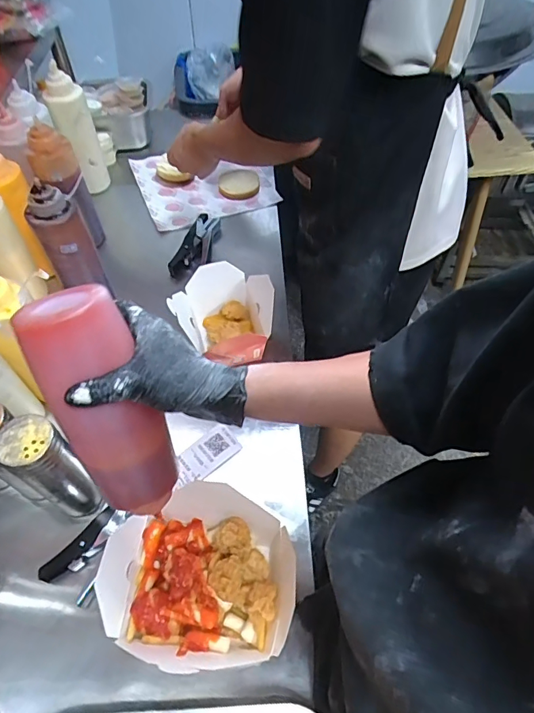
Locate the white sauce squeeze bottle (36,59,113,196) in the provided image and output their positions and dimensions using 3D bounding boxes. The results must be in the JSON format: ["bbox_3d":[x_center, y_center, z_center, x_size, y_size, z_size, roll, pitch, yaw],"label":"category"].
[{"bbox_3d":[-0.411,-0.485,0.994,0.078,0.237,0.075,-17,57,-12],"label":"white sauce squeeze bottle"}]

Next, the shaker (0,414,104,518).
[{"bbox_3d":[-0.261,0.141,0.565,0.057,0.187,0.056,0,55,0],"label":"shaker"}]

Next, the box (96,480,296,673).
[{"bbox_3d":[-0.079,0.258,0.536,0.214,0.129,0.171,1,55,0],"label":"box"}]

